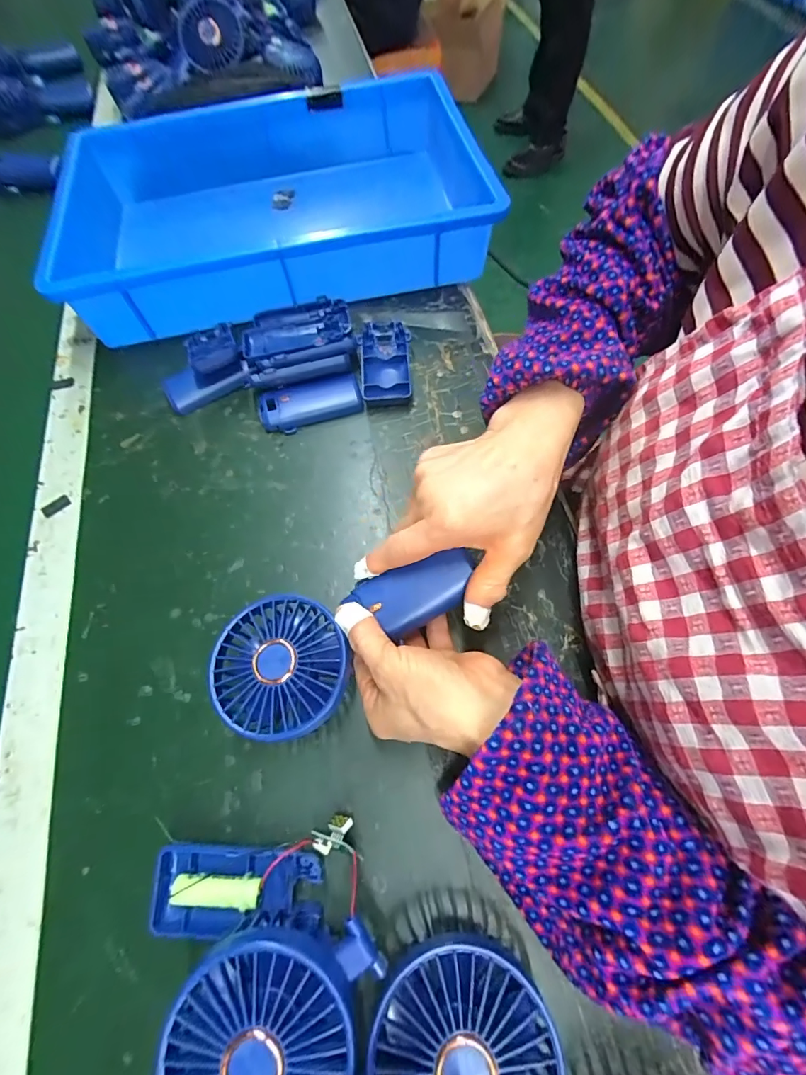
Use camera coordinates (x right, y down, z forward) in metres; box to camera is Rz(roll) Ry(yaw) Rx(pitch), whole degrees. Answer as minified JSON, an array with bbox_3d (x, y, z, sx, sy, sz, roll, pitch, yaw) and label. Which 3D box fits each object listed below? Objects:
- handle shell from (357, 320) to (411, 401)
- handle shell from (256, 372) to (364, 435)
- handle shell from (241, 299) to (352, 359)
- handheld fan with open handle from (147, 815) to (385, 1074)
[{"bbox_3d":[-0.017,-0.174,0.433,0.050,0.017,0.098,-6,65,-1],"label":"handle shell"},{"bbox_3d":[-0.086,-0.125,0.408,0.093,0.018,0.043,-19,66,-6],"label":"handle shell"},{"bbox_3d":[-0.103,-0.202,0.440,0.112,0.025,0.059,-25,67,-9],"label":"handle shell"},{"bbox_3d":[-0.072,0.220,0.227,0.117,0.053,0.132,-19,66,-6],"label":"handheld fan with open handle"}]

